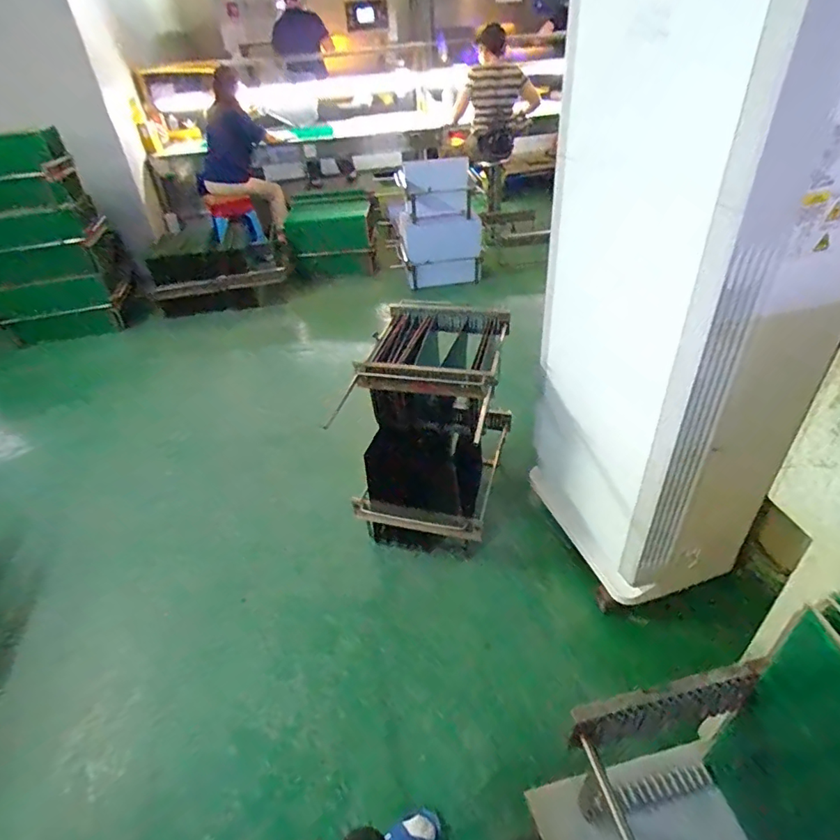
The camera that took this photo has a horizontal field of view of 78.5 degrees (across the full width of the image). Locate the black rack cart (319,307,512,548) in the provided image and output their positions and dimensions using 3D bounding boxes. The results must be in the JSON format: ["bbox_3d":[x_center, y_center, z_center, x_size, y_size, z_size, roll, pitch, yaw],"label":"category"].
[{"bbox_3d":[0.061,0.036,1.753,0.417,0.648,0.567,9,40,17],"label":"black rack cart"}]

